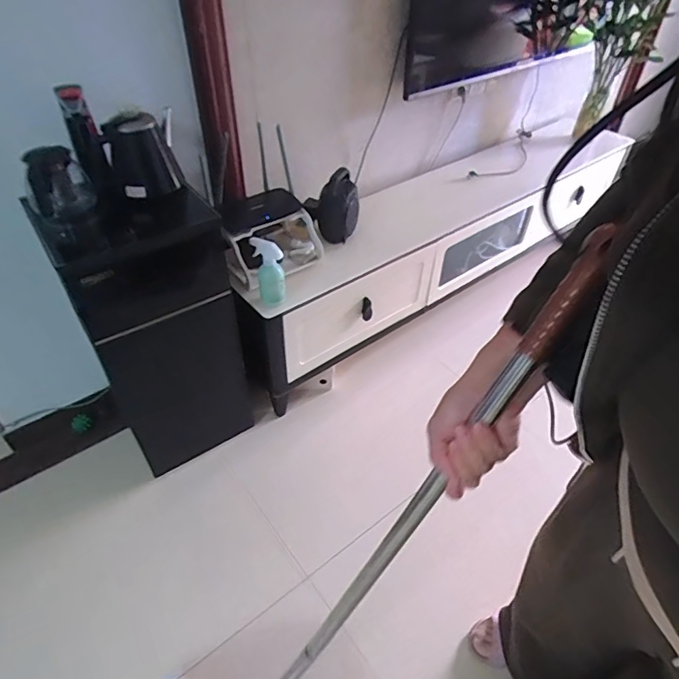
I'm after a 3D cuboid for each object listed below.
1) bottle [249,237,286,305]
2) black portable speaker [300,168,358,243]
[{"bbox_3d":[-0.174,-0.165,1.204,0.075,0.164,0.059,-8,41,-6],"label":"bottle"},{"bbox_3d":[-0.025,-0.390,1.462,0.163,0.218,0.114,-2,41,1],"label":"black portable speaker"}]

